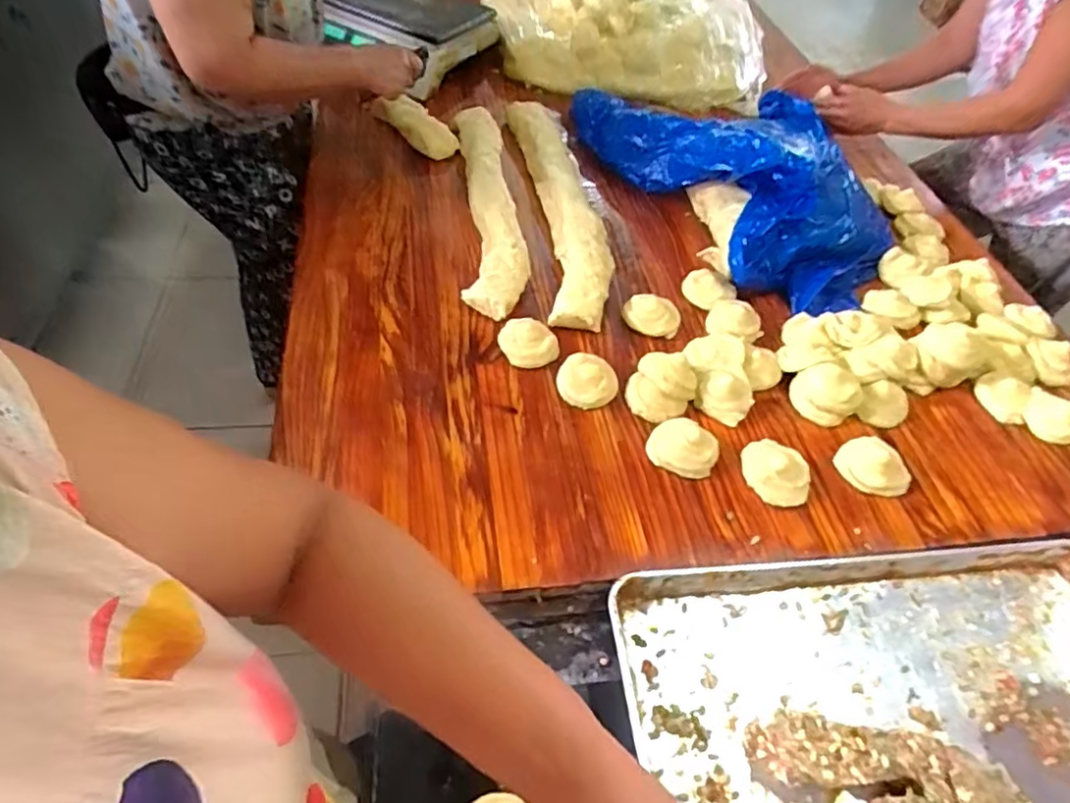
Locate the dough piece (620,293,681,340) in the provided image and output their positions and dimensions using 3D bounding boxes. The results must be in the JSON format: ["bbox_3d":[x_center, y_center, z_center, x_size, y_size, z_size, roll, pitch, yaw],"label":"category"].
[{"bbox_3d":[0.176,-0.130,0.953,0.084,0.029,0.070,19,52,9],"label":"dough piece"}]

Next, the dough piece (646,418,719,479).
[{"bbox_3d":[0.187,0.055,0.794,0.082,0.033,0.070,22,52,11],"label":"dough piece"}]

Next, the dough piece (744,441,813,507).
[{"bbox_3d":[0.302,0.080,0.782,0.081,0.033,0.091,17,51,7],"label":"dough piece"}]

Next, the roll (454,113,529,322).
[{"bbox_3d":[-0.077,-0.350,1.061,0.094,0.042,0.547,-1,52,-7],"label":"roll"}]

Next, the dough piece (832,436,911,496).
[{"bbox_3d":[0.434,0.082,0.807,0.079,0.018,0.085,3,51,-4],"label":"dough piece"}]

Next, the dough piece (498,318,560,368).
[{"bbox_3d":[-0.008,-0.085,0.877,0.081,0.031,0.060,8,51,0],"label":"dough piece"}]

